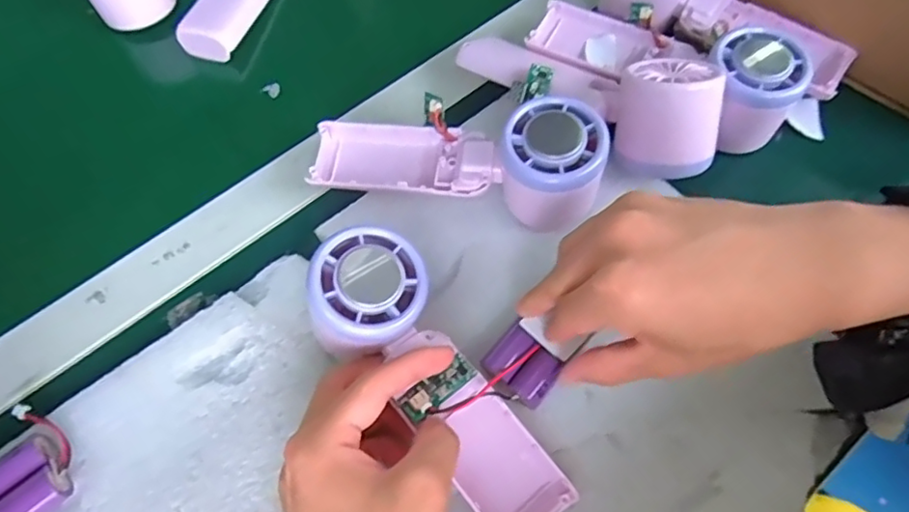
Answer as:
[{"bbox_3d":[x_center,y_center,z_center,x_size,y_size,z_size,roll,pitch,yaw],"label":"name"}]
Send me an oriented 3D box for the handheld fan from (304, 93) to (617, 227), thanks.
[{"bbox_3d":[0.002,-0.056,0.344,0.164,0.057,0.055,10,66,7],"label":"handheld fan"}]

